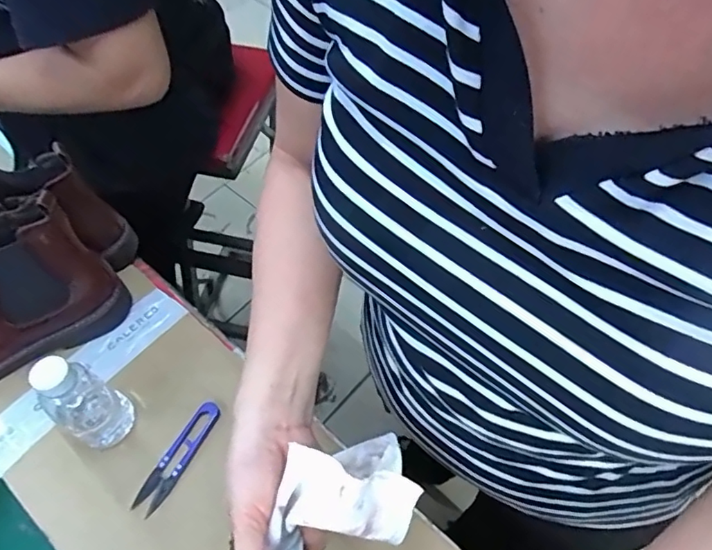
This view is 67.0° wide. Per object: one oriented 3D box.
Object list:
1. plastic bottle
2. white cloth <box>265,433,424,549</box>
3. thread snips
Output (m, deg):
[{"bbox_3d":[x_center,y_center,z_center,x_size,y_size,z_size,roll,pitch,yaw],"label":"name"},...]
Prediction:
[{"bbox_3d":[-0.260,0.120,0.510,0.046,0.131,0.052,32,64,21],"label":"plastic bottle"},{"bbox_3d":[-0.010,0.145,0.358,0.101,0.079,0.068,-18,58,-8],"label":"white cloth"},{"bbox_3d":[-0.179,0.182,0.544,0.028,0.004,0.118,24,61,17],"label":"thread snips"}]

